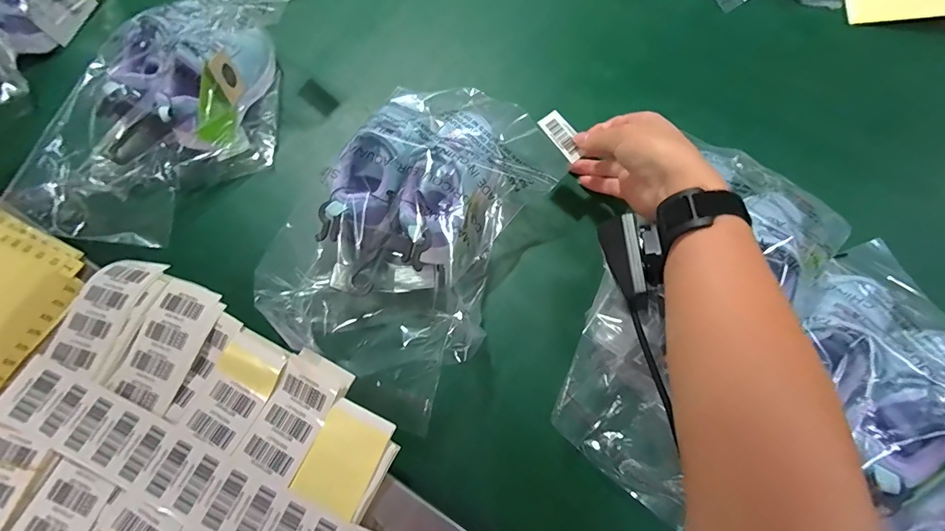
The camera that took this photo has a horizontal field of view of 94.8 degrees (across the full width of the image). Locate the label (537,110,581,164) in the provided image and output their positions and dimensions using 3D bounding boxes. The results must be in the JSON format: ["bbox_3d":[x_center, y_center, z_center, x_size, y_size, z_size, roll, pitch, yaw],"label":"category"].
[{"bbox_3d":[0.086,-0.122,0.409,0.027,0.006,0.048,-42,92,-20],"label":"label"}]

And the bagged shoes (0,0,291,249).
[{"bbox_3d":[-0.308,-0.164,0.452,0.177,0.093,0.301,12,68,6],"label":"bagged shoes"}]

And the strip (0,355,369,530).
[{"bbox_3d":[-0.214,0.156,0.321,0.312,0.010,0.050,23,68,9],"label":"strip"}]

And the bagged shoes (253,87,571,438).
[{"bbox_3d":[-0.049,-0.038,0.402,0.182,0.076,0.299,26,70,12],"label":"bagged shoes"}]

